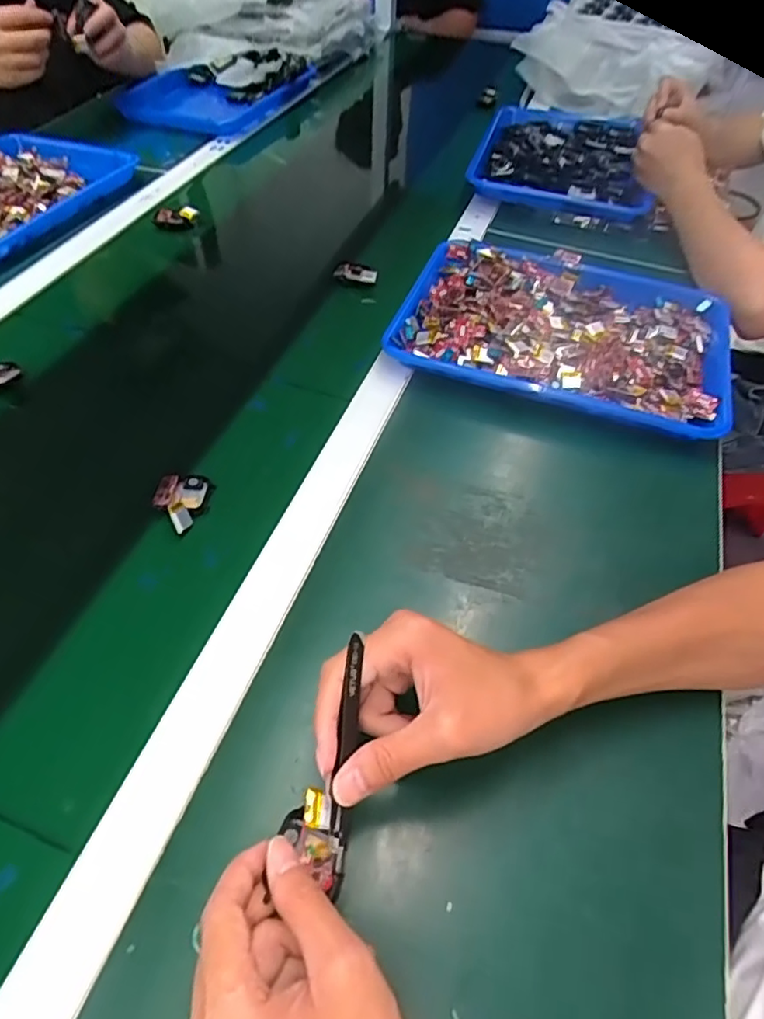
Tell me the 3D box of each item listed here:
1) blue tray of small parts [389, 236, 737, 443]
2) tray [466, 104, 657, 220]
[{"bbox_3d":[0.196,-0.196,0.644,0.342,0.043,0.259,16,51,12],"label":"blue tray of small parts"},{"bbox_3d":[0.283,-0.576,0.950,0.256,0.047,0.413,8,50,6],"label":"tray"}]

